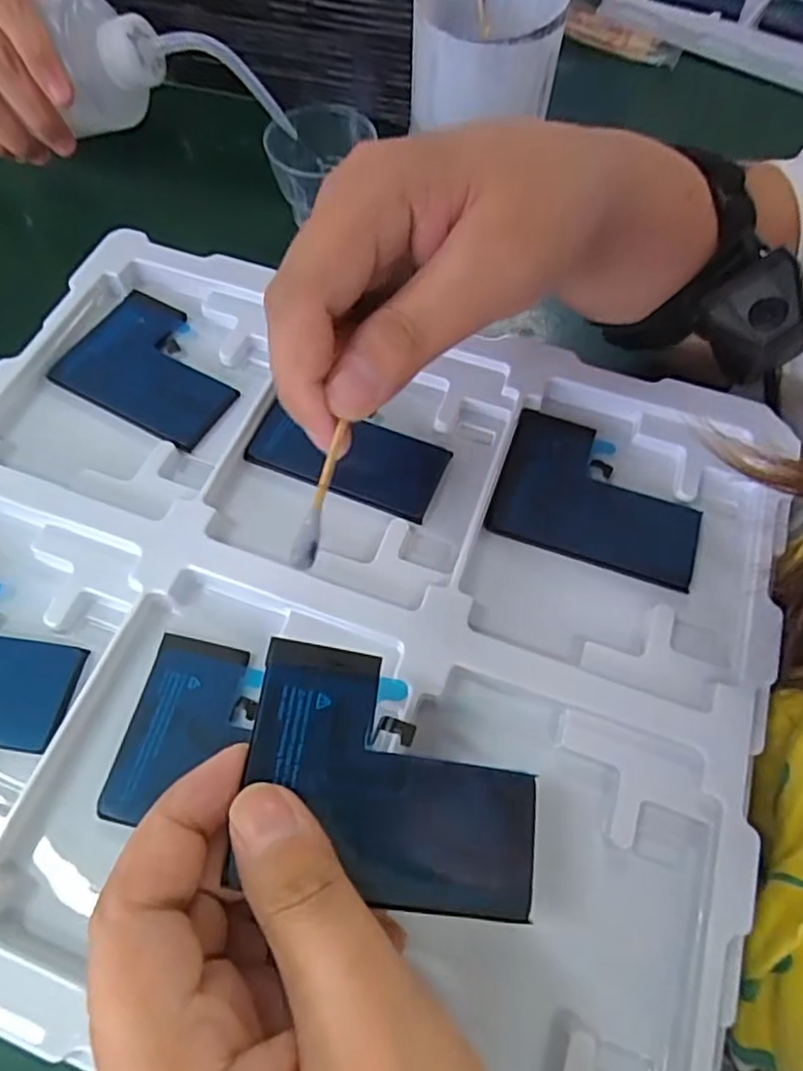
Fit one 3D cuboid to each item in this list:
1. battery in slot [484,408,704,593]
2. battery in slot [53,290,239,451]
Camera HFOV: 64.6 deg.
[{"bbox_3d":[0.078,-0.016,0.250,0.077,0.005,0.059,19,63,7],"label":"battery in slot"},{"bbox_3d":[-0.106,-0.074,0.276,0.077,0.004,0.057,28,65,11],"label":"battery in slot"}]

